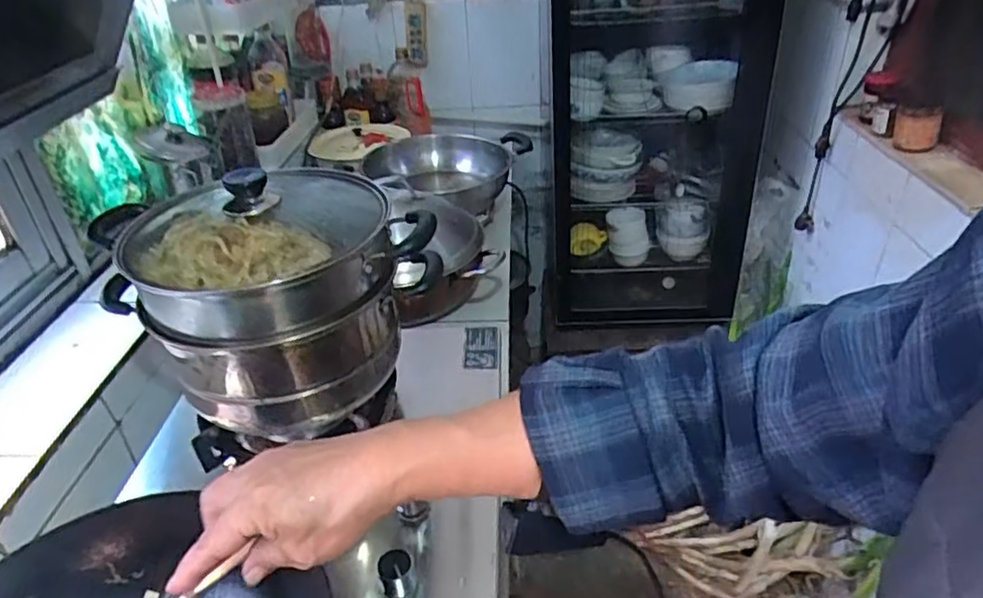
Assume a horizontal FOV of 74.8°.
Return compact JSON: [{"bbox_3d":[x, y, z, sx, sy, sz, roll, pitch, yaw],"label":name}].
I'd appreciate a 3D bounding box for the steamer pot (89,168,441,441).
[{"bbox_3d":[-0.234,-0.004,0.712,0.269,0.244,0.247,-2,33,1],"label":"steamer pot"}]

